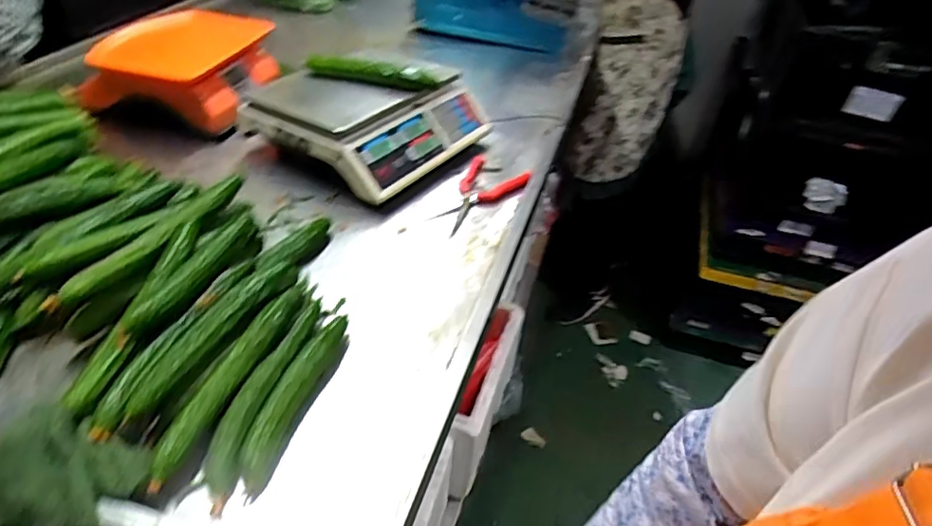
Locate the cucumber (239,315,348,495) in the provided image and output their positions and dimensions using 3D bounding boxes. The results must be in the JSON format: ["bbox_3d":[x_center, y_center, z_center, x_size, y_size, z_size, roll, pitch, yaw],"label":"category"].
[{"bbox_3d":[-0.178,0.134,0.609,0.031,0.037,0.208,12,40,8],"label":"cucumber"}]

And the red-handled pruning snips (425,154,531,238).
[{"bbox_3d":[0.025,-0.114,0.948,0.105,0.021,0.196,20,42,18],"label":"red-handled pruning snips"}]

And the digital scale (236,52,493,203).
[{"bbox_3d":[-0.166,-0.252,1.005,0.291,0.128,0.316,26,44,23],"label":"digital scale"}]

